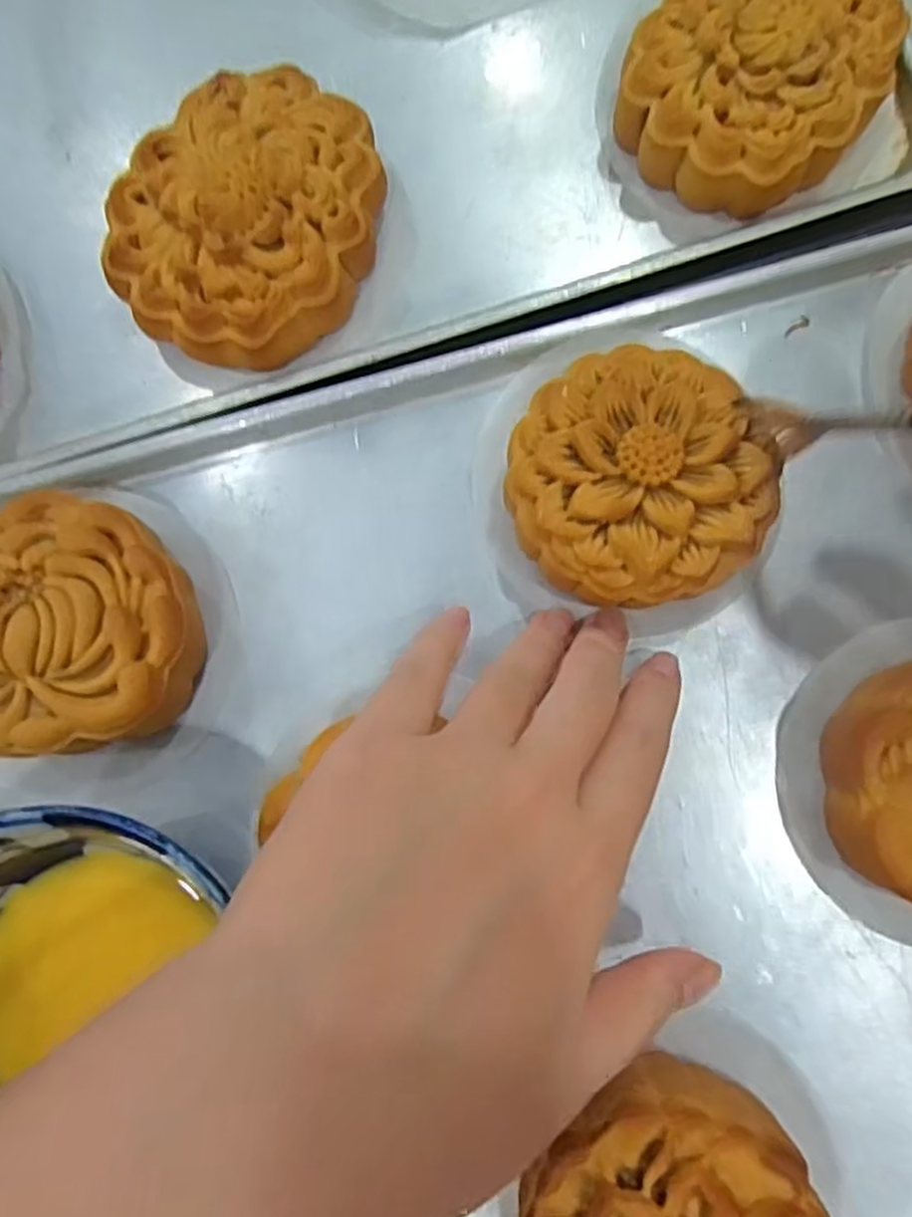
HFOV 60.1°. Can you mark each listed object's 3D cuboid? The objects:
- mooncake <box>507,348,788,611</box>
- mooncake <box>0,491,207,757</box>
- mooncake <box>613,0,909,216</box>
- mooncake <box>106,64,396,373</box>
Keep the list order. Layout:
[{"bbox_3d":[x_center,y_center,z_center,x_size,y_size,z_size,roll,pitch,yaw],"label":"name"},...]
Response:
[{"bbox_3d":[0.051,-0.036,0.234,0.069,0.036,0.071,0,83,2],"label":"mooncake"},{"bbox_3d":[-0.116,0.006,0.234,0.078,0.034,0.074,-9,83,1],"label":"mooncake"},{"bbox_3d":[0.098,-0.170,0.250,0.071,0.030,0.087,40,86,6],"label":"mooncake"},{"bbox_3d":[-0.065,-0.122,0.250,0.073,0.035,0.088,28,84,5],"label":"mooncake"}]

